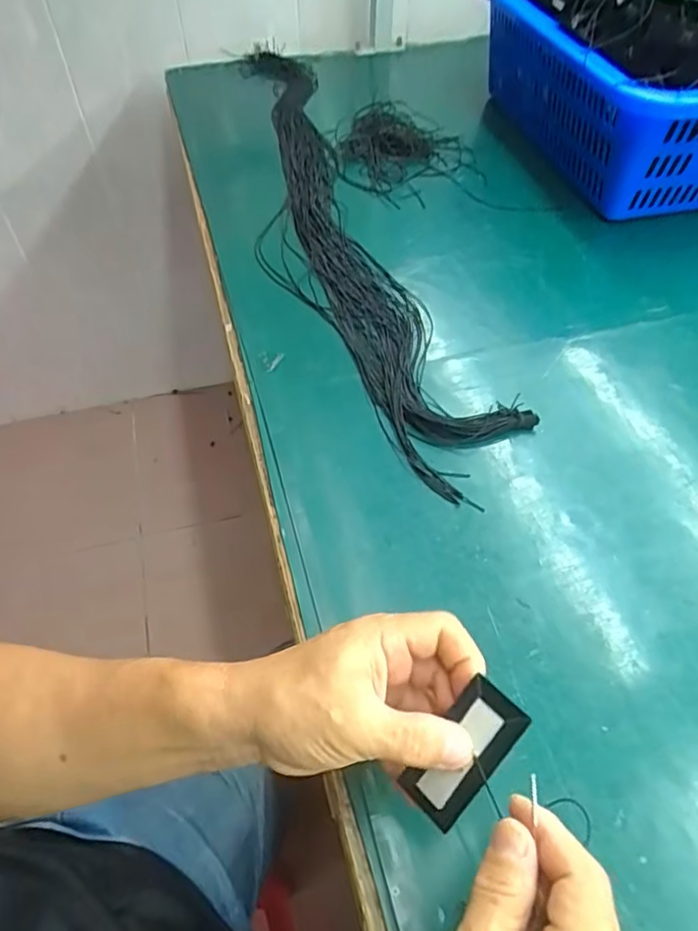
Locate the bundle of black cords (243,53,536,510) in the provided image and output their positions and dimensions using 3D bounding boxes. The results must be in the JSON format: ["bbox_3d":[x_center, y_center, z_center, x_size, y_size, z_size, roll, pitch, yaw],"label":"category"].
[{"bbox_3d":[0.023,-0.321,0.740,0.250,0.032,0.876,-6,52,-4],"label":"bundle of black cords"}]

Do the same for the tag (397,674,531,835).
[{"bbox_3d":[0.056,0.144,0.306,0.031,0.006,0.072,38,100,27],"label":"tag"}]

